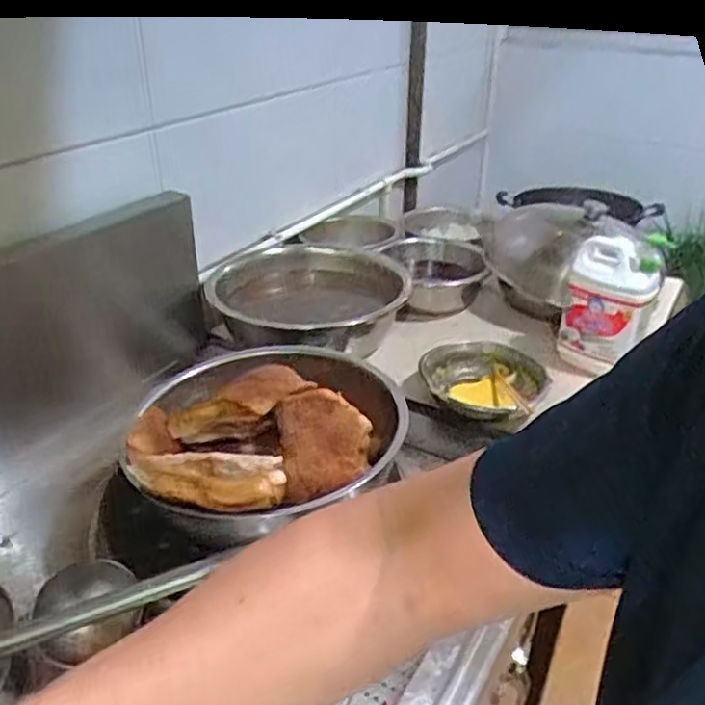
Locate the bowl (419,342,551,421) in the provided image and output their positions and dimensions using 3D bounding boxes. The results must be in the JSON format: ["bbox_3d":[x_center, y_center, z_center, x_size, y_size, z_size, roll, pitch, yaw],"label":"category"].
[{"bbox_3d":[0.249,0.068,1.282,0.217,0.084,0.243,-8,31,-14],"label":"bowl"}]

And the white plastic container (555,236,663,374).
[{"bbox_3d":[0.502,-0.094,1.331,0.159,0.235,0.131,13,32,21],"label":"white plastic container"}]

